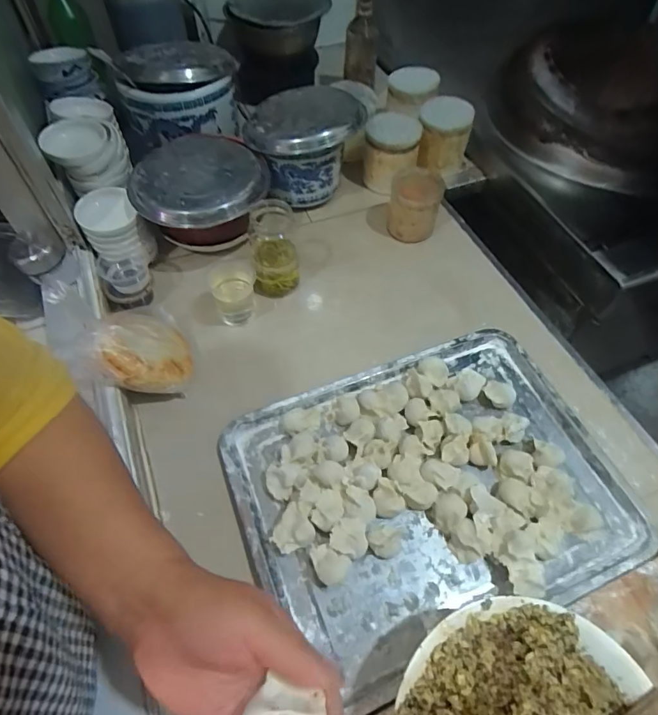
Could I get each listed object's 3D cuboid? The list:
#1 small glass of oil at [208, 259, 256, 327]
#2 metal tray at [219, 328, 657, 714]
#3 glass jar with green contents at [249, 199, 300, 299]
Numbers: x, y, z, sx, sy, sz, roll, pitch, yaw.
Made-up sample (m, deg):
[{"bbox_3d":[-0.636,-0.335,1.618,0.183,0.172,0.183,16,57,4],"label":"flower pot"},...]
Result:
[{"bbox_3d":[-0.137,-0.094,0.671,0.064,0.066,0.060,-10,58,-7],"label":"small glass of oil"},{"bbox_3d":[0.119,0.149,0.544,0.432,0.038,0.326,-18,58,-15],"label":"metal tray"},{"bbox_3d":[-0.080,-0.157,0.674,0.068,0.137,0.063,0,57,0],"label":"glass jar with green contents"}]

